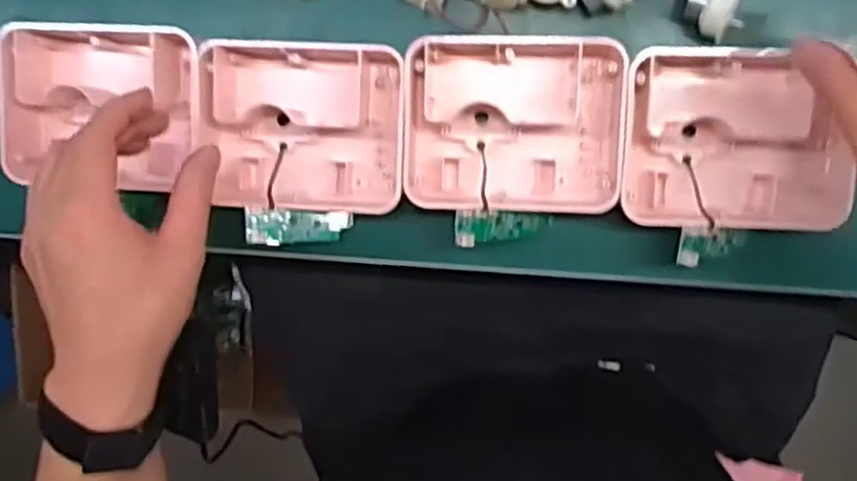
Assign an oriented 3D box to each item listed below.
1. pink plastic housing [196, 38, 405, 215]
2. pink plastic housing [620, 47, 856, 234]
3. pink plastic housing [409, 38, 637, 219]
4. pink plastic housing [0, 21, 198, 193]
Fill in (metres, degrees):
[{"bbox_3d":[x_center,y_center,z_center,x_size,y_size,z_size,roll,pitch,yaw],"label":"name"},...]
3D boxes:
[{"bbox_3d":[-0.076,-0.070,0.443,0.124,0.040,0.100,4,97,6],"label":"pink plastic housing"},{"bbox_3d":[0.180,-0.061,0.421,0.127,0.039,0.107,4,97,6],"label":"pink plastic housing"},{"bbox_3d":[0.052,-0.069,0.433,0.126,0.039,0.102,3,97,6],"label":"pink plastic housing"},{"bbox_3d":[-0.203,-0.086,0.463,0.128,0.055,0.100,3,97,6],"label":"pink plastic housing"}]

